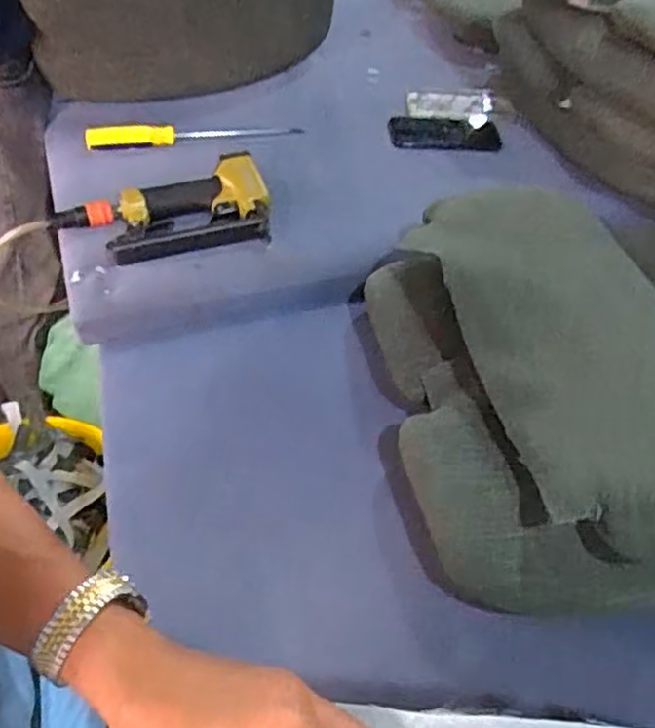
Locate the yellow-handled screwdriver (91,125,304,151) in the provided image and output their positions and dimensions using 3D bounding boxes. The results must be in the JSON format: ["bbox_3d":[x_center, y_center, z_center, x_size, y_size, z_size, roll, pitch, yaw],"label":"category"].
[{"bbox_3d":[-0.182,-0.322,0.947,0.292,0.030,0.024,-7,50,-12],"label":"yellow-handled screwdriver"}]

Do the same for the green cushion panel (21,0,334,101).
[{"bbox_3d":[-0.195,-0.505,0.965,0.433,0.225,0.071,-19,53,-21],"label":"green cushion panel"}]

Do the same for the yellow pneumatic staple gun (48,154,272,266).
[{"bbox_3d":[-0.199,-0.183,0.817,0.255,0.053,0.139,-9,50,-13],"label":"yellow pneumatic staple gun"}]

